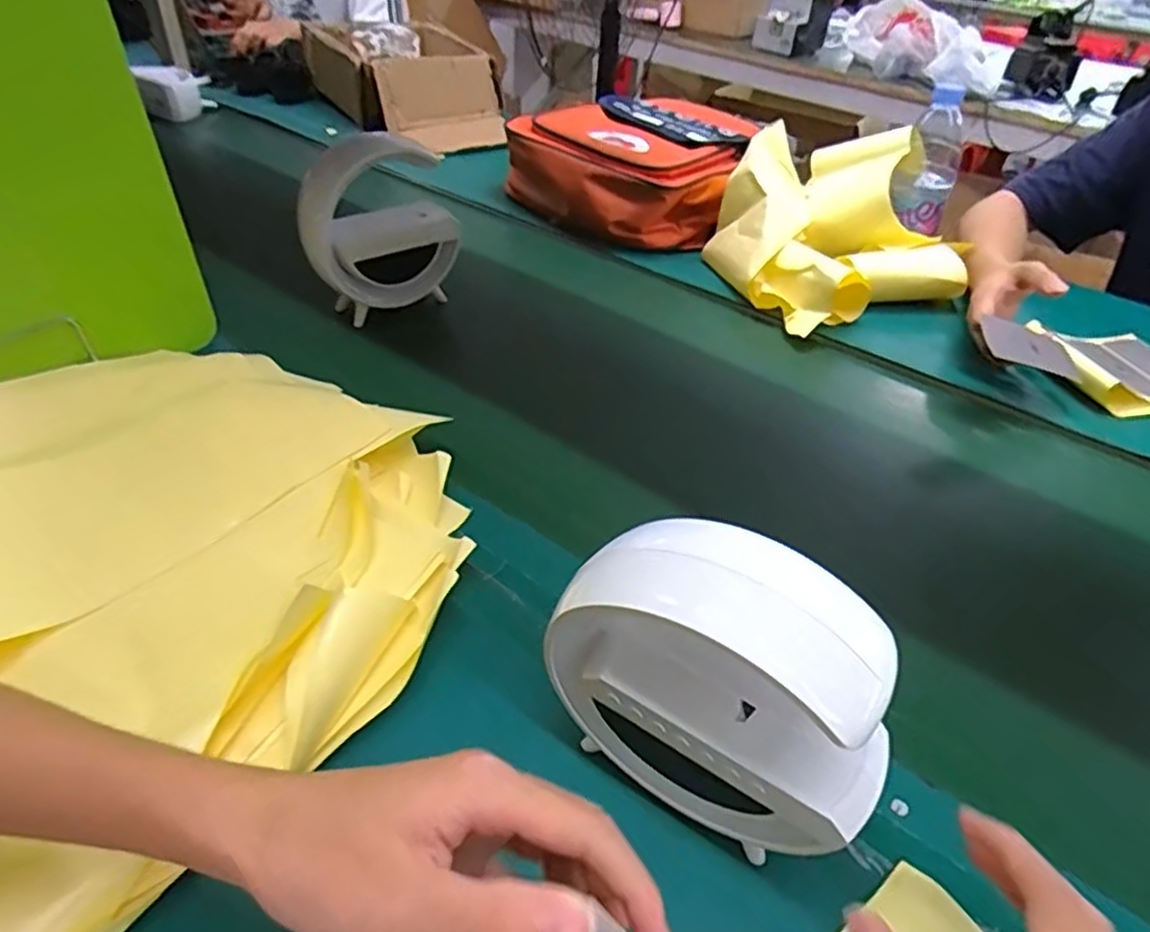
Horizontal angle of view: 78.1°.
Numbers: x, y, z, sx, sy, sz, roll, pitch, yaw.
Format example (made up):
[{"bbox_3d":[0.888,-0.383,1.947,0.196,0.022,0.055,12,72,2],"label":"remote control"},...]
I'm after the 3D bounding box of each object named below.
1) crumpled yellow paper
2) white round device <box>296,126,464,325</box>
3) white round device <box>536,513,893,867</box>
[{"bbox_3d":[0.284,-0.272,0.799,0.240,0.122,0.237,-16,45,-22],"label":"crumpled yellow paper"},{"bbox_3d":[-0.184,-0.225,0.672,0.150,0.156,0.044,-21,47,-26],"label":"white round device"},{"bbox_3d":[0.059,0.105,0.315,0.139,0.160,0.051,24,45,21],"label":"white round device"}]

